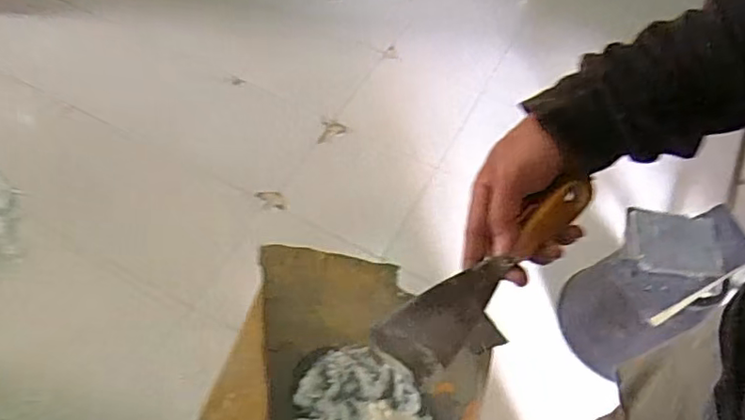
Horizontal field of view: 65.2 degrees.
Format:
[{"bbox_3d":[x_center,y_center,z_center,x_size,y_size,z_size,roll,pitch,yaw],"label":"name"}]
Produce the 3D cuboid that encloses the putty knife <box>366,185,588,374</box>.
[{"bbox_3d":[0.082,0.044,0.437,0.059,0.019,0.191,41,93,-9],"label":"putty knife"}]

